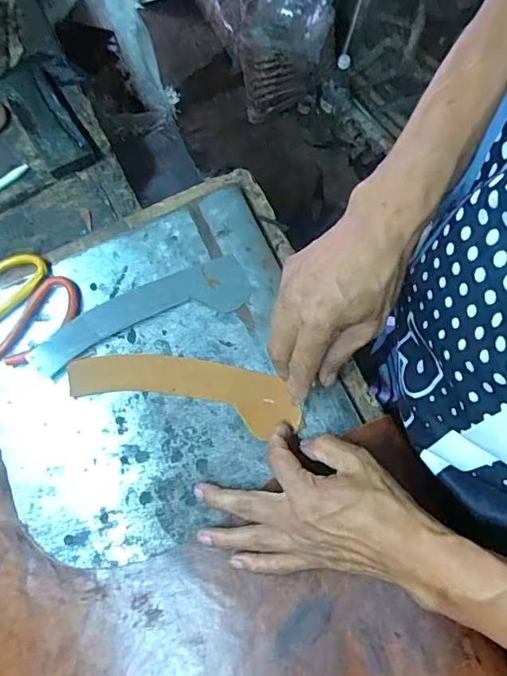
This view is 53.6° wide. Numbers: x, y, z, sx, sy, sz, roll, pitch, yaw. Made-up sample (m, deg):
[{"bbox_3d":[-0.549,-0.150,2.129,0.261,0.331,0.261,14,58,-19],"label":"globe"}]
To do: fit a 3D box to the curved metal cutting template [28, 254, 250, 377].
[{"bbox_3d":[-0.102,-0.023,0.451,0.197,0.006,0.051,-20,73,-5],"label":"curved metal cutting template"}]

